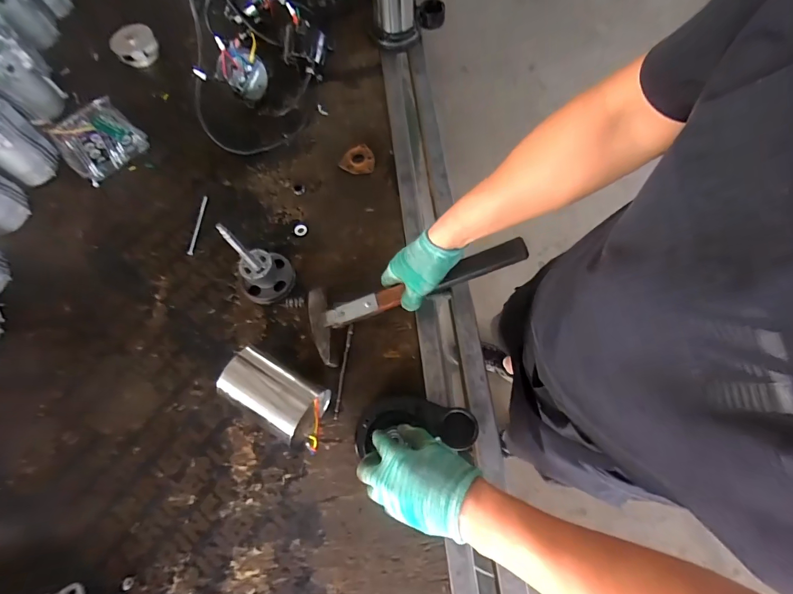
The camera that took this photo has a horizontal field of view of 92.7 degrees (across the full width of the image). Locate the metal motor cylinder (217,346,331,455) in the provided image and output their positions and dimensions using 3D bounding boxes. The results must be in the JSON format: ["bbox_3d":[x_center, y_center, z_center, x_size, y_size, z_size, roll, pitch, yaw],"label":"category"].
[{"bbox_3d":[-0.176,0.141,0.555,0.140,0.087,0.079,28,73,12],"label":"metal motor cylinder"}]

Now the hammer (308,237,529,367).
[{"bbox_3d":[0.025,-0.005,0.559,0.333,0.029,0.115,-20,69,15],"label":"hammer"}]

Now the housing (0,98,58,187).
[{"bbox_3d":[-0.735,-0.300,0.711,0.126,0.143,0.102,39,76,15],"label":"housing"}]

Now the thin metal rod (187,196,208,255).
[{"bbox_3d":[-0.369,-0.135,0.704,0.008,0.009,0.125,1,70,3],"label":"thin metal rod"}]

